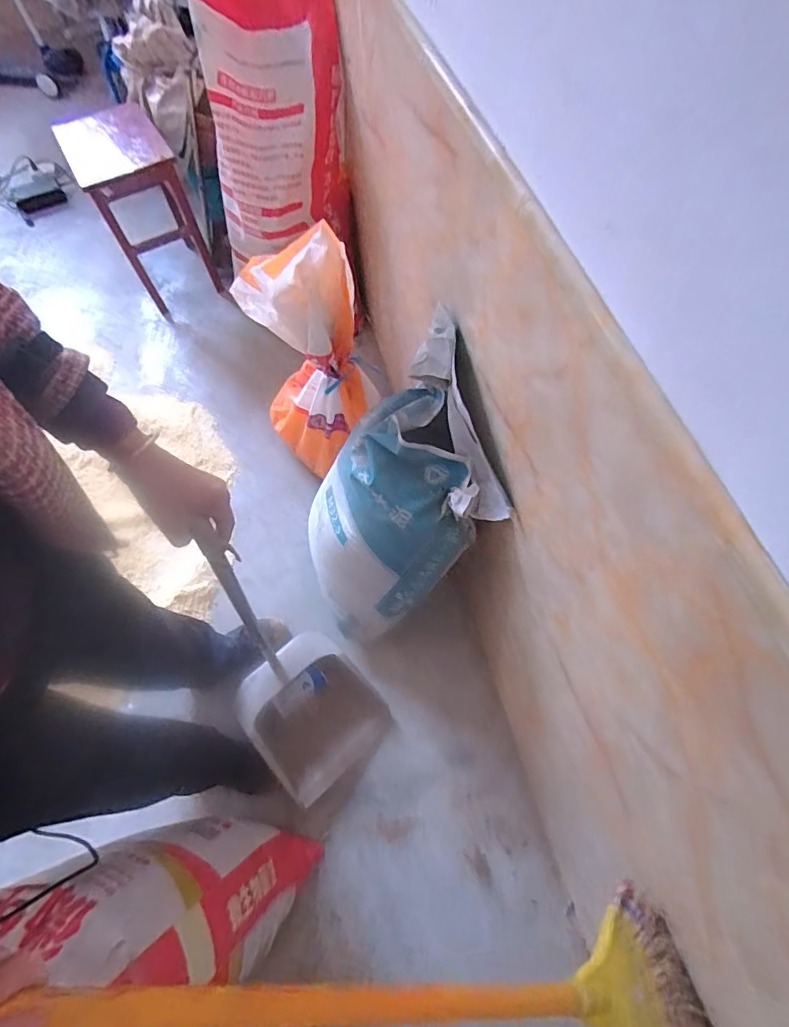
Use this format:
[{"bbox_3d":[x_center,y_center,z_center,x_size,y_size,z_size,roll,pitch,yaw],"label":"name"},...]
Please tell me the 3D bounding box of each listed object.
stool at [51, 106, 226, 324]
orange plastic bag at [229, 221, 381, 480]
[{"bbox_3d":[-0.761,-0.909,1.567,0.266,0.499,0.385,-30,67,-12],"label":"stool"},{"bbox_3d":[-0.206,-0.373,1.168,0.243,0.756,0.330,-20,65,-8],"label":"orange plastic bag"}]

